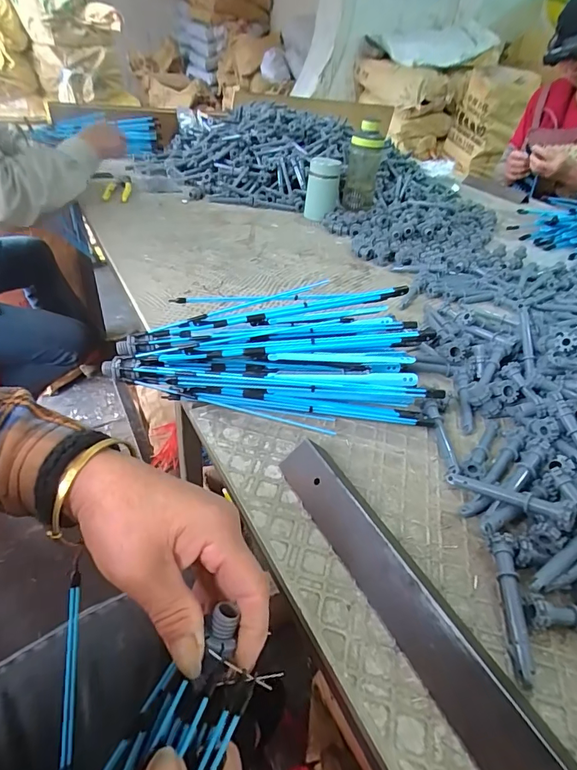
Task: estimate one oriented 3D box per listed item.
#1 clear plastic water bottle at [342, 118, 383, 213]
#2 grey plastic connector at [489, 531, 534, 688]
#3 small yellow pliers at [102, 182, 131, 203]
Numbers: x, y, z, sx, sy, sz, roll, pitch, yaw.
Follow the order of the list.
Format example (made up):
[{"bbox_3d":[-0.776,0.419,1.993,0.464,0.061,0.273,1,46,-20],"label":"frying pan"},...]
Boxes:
[{"bbox_3d":[0.165,-0.479,0.927,0.072,0.158,0.082,9,39,2],"label":"clear plastic water bottle"},{"bbox_3d":[0.152,0.148,0.286,0.016,0.017,0.093,10,39,4],"label":"grey plastic connector"},{"bbox_3d":[-0.367,-0.421,0.916,0.051,0.022,0.120,-2,40,-11],"label":"small yellow pliers"}]

